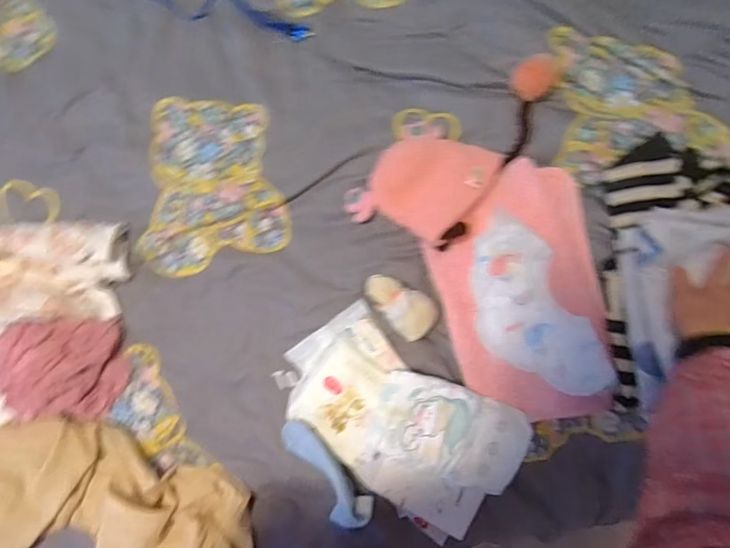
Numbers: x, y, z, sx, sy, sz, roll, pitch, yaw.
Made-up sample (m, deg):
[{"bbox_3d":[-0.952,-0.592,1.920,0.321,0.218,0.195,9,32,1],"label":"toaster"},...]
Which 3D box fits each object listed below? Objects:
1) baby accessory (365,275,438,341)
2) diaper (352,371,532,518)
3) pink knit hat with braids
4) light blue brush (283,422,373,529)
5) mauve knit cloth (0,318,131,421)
[{"bbox_3d":[0.050,0.038,0.603,0.065,0.043,0.103,-42,85,-4],"label":"baby accessory"},{"bbox_3d":[0.098,0.224,0.570,0.190,0.035,0.165,19,85,4],"label":"diaper"},{"bbox_3d":[0.121,-0.179,0.621,0.157,0.040,0.305,33,84,22],"label":"pink knit hat with braids"},{"bbox_3d":[-0.055,0.259,0.580,0.058,0.041,0.152,-37,85,-3],"label":"light blue brush"},{"bbox_3d":[-0.413,0.130,0.601,0.158,0.063,0.135,-3,84,0],"label":"mauve knit cloth"}]

